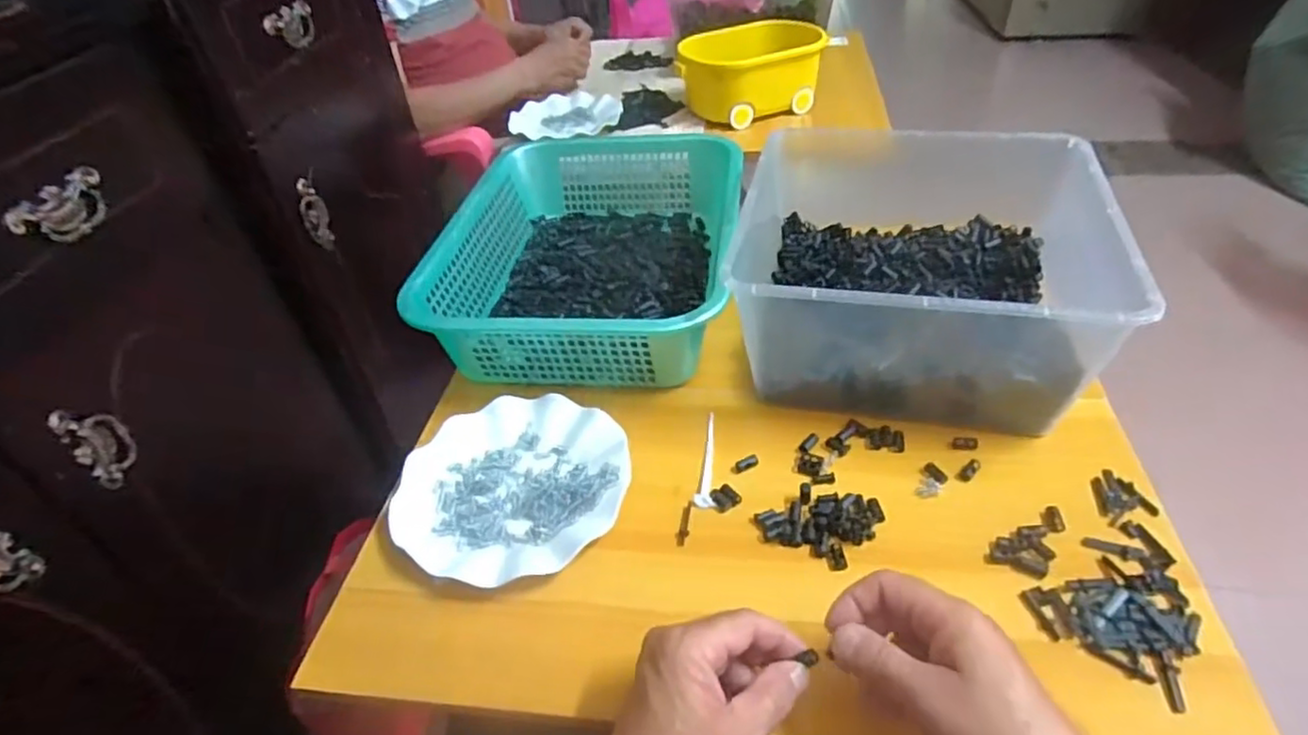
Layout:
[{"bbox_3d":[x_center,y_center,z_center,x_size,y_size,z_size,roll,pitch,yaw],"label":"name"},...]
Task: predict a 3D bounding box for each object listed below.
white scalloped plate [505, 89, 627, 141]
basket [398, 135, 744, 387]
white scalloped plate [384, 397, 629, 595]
[{"bbox_3d":[-0.146,-0.431,1.168,0.180,0.034,0.180,-3,41,3],"label":"white scalloped plate"},{"bbox_3d":[-0.060,-0.131,0.739,0.293,0.094,0.382,3,41,10],"label":"basket"},{"bbox_3d":[-0.114,0.094,0.550,0.180,0.021,0.172,-3,41,3],"label":"white scalloped plate"}]

